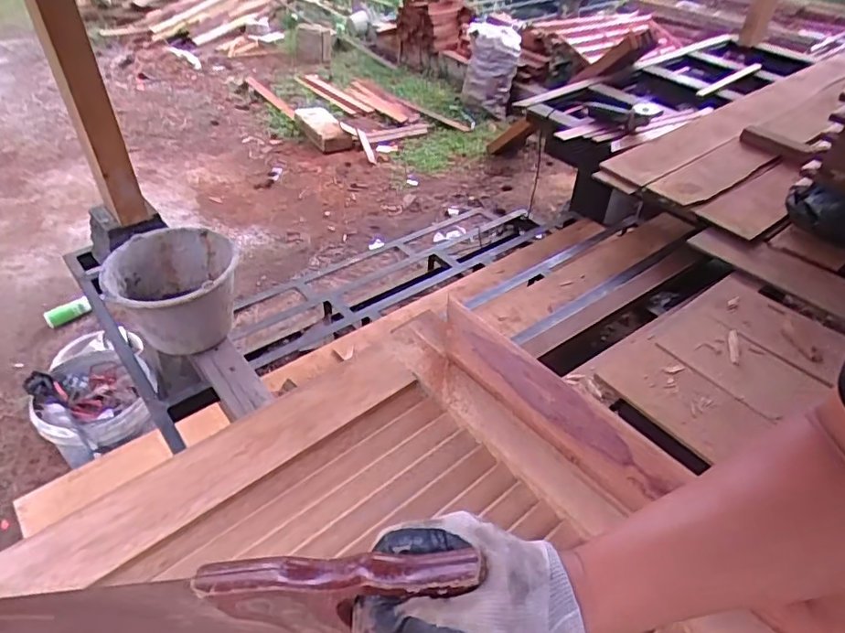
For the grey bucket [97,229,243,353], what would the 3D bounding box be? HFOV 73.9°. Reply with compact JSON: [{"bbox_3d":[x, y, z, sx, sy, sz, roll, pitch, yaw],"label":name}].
[{"bbox_3d":[-0.536,-0.045,1.255,0.260,0.225,0.253,-12,44,-15],"label":"grey bucket"}]

